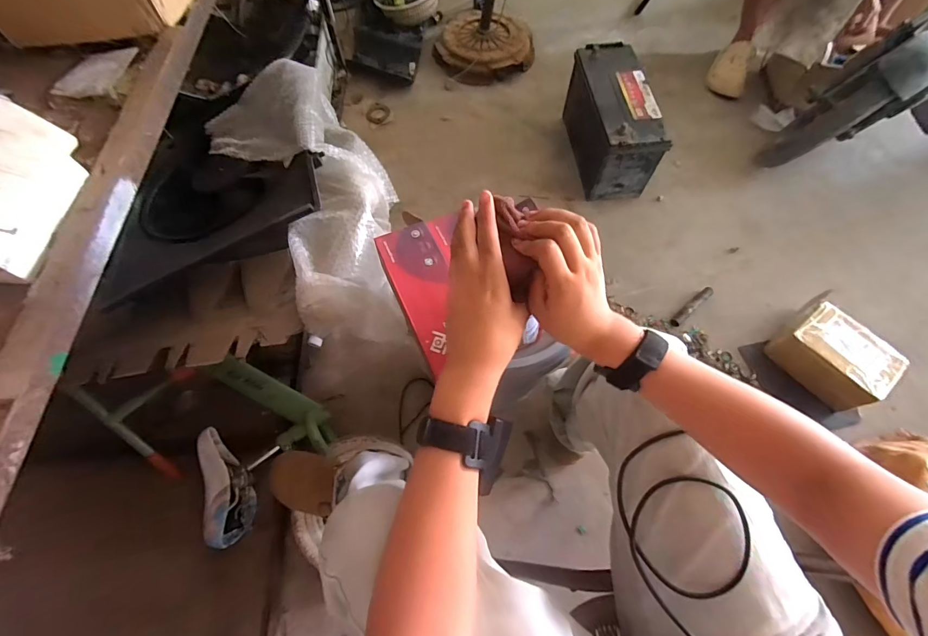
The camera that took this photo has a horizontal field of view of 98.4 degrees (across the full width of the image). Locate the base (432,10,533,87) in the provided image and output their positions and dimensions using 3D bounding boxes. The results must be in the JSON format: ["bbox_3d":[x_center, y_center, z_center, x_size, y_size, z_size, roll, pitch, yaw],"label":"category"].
[{"bbox_3d":[0.062,-0.992,1.433,0.330,0.077,0.336,0,65,0],"label":"base"}]

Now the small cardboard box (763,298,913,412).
[{"bbox_3d":[0.834,0.085,0.908,0.143,0.110,0.198,-36,70,-16],"label":"small cardboard box"}]

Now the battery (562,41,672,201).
[{"bbox_3d":[0.425,-0.571,1.165,0.162,0.207,0.383,-6,65,-3],"label":"battery"}]

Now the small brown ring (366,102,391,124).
[{"bbox_3d":[-0.294,-0.702,1.371,0.081,0.007,0.105,2,65,1],"label":"small brown ring"}]

